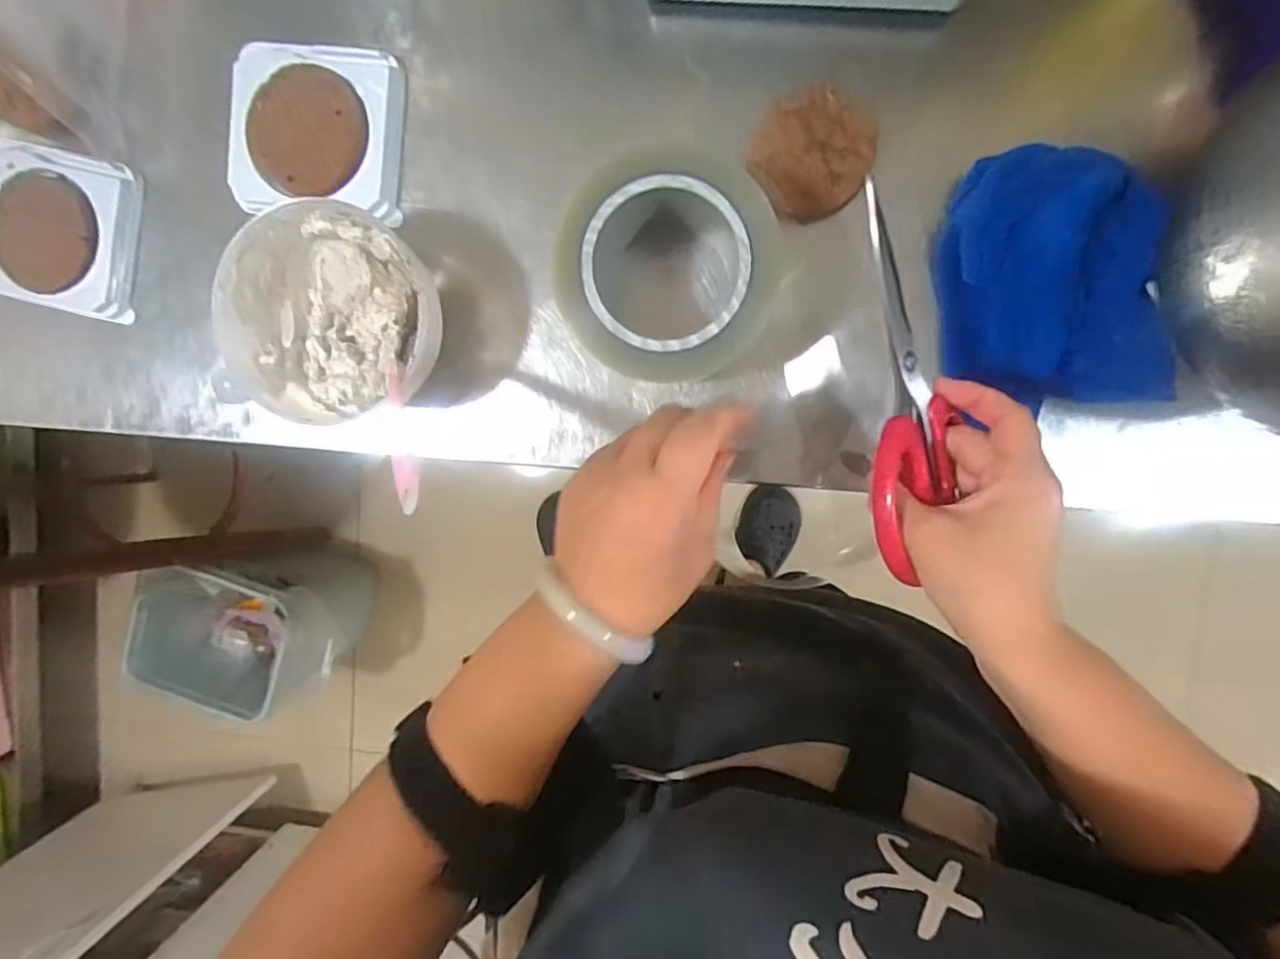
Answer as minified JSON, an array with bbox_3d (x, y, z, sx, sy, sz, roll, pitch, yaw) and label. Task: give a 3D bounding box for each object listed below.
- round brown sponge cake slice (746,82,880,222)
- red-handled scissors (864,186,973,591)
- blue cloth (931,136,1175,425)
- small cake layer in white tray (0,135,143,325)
[{"bbox_3d":[0.104,-0.195,0.383,0.076,0.015,0.069,-32,93,8],"label":"round brown sponge cake slice"},{"bbox_3d":[0.131,-0.044,0.315,0.066,0.013,0.180,-11,98,-33],"label":"red-handled scissors"},{"bbox_3d":[0.243,-0.114,0.378,0.124,0.029,0.145,-8,96,6],"label":"blue cloth"},{"bbox_3d":[-0.396,-0.168,0.432,0.111,0.018,0.101,13,97,4],"label":"small cake layer in white tray"}]

